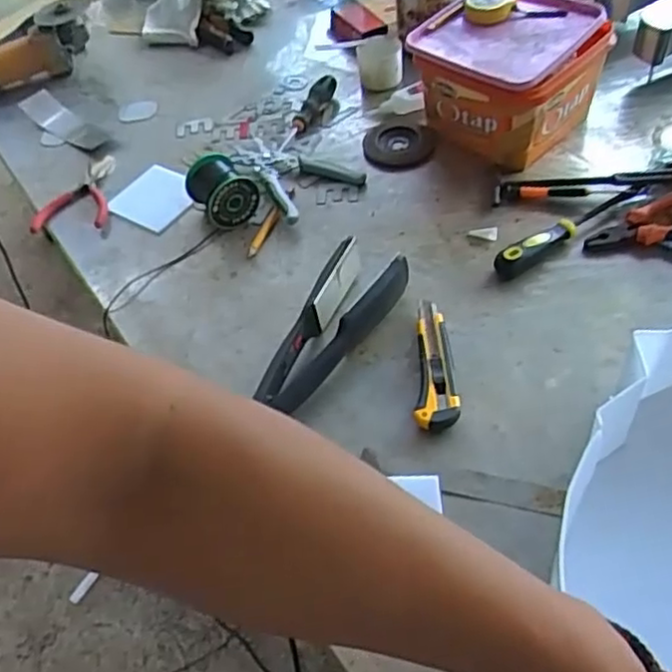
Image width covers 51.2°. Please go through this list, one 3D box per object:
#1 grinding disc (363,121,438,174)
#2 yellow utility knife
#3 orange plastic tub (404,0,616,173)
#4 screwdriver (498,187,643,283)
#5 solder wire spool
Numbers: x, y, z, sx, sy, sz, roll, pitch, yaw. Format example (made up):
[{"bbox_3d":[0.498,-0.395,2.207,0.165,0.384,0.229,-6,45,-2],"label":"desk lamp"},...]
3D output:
[{"bbox_3d":[0.088,-0.266,0.968,0.100,0.009,0.115,-4,51,7],"label":"grinding disc"},{"bbox_3d":[0.100,0.025,0.719,0.039,0.024,0.163,-4,51,7],"label":"yellow utility knife"},{"bbox_3d":[0.227,-0.352,0.941,0.196,0.141,0.211,-40,55,-21],"label":"orange plastic tub"},{"bbox_3d":[0.271,-0.129,0.823,0.211,0.028,0.027,-33,53,-16],"label":"screwdriver"},{"bbox_3d":[-0.149,-0.186,0.902,0.087,0.063,0.073,33,64,31],"label":"solder wire spool"}]

